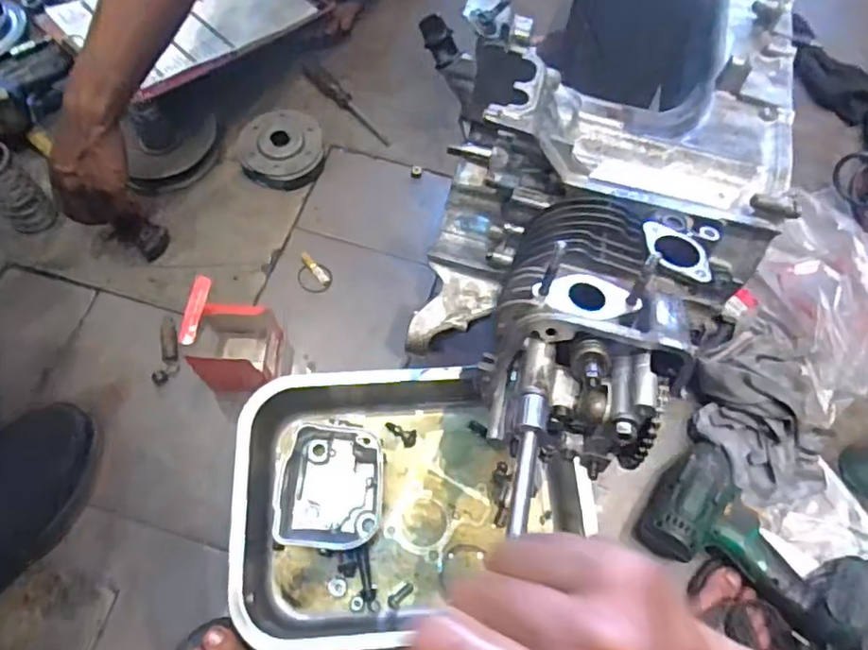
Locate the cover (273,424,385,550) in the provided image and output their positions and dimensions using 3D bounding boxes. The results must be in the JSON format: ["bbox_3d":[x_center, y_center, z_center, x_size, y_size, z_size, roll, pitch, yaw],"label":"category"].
[{"bbox_3d":[-0.106,0.166,0.627,0.104,0.042,0.125,6,66,-1],"label":"cover"}]

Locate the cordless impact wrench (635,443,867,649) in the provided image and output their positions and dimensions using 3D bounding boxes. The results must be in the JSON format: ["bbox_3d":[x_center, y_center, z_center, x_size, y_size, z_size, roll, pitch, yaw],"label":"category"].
[{"bbox_3d":[0.338,0.223,0.593,0.242,0.085,0.135,33,69,11],"label":"cordless impact wrench"}]

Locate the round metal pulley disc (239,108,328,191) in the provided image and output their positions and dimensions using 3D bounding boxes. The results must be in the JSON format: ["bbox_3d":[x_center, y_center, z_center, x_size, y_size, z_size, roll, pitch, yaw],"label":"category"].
[{"bbox_3d":[-0.202,-0.235,0.807,0.107,0.027,0.122,-6,67,-6],"label":"round metal pulley disc"}]

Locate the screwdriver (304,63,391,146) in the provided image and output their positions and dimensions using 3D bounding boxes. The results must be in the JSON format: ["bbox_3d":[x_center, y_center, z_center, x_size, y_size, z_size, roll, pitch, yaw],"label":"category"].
[{"bbox_3d":[-0.120,-0.312,0.849,0.027,0.020,0.163,-42,75,-18],"label":"screwdriver"}]

